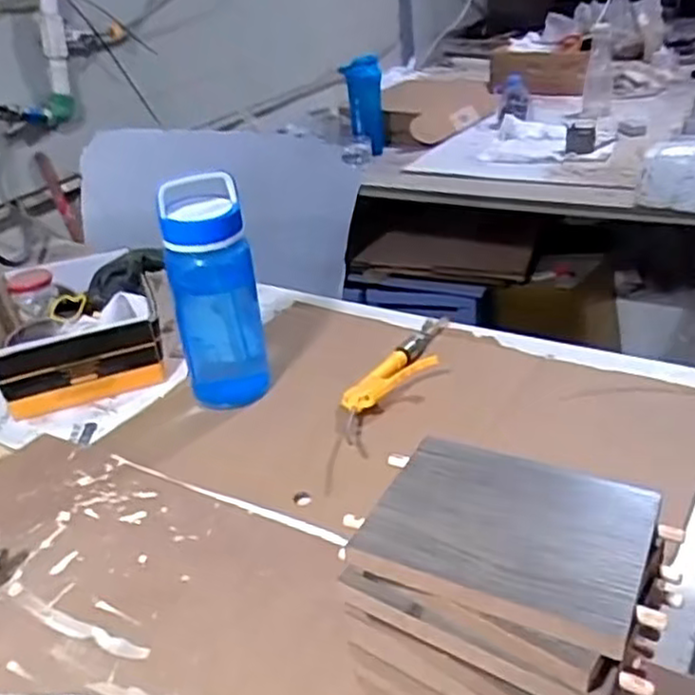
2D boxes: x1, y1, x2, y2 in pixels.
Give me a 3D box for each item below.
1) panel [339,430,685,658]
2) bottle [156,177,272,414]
[{"bbox_3d":[0.095,0.103,0.413,0.161,0.014,0.112,10,34,28],"label":"panel"},{"bbox_3d":[-0.160,-0.055,0.865,0.104,0.275,0.077,-12,30,-8],"label":"bottle"}]

